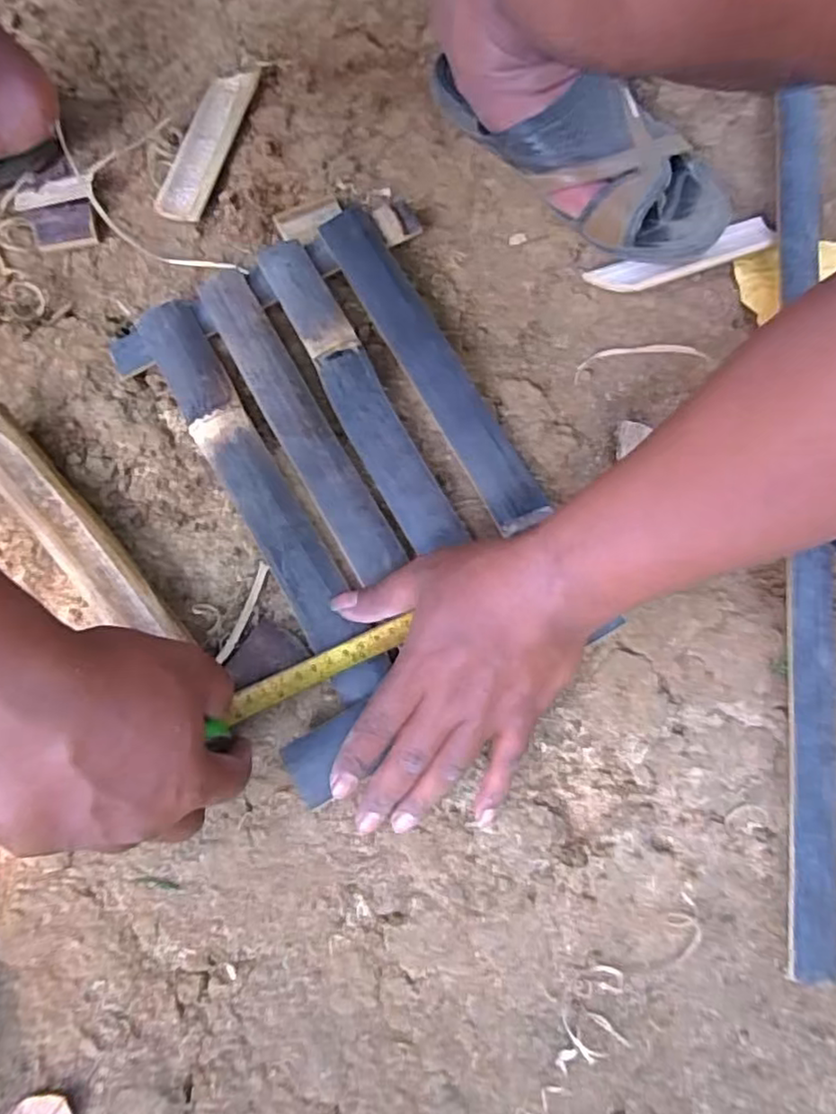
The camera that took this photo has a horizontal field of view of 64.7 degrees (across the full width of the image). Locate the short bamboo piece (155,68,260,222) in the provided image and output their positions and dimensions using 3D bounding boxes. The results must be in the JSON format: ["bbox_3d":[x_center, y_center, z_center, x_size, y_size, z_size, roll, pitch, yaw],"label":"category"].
[{"bbox_3d":[-0.164,-0.326,0.518,0.037,0.012,0.149,15,74,4],"label":"short bamboo piece"}]

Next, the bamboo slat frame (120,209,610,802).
[{"bbox_3d":[-0.050,-0.072,0.433,0.208,0.023,0.363,-25,75,-7],"label":"bamboo slat frame"}]

